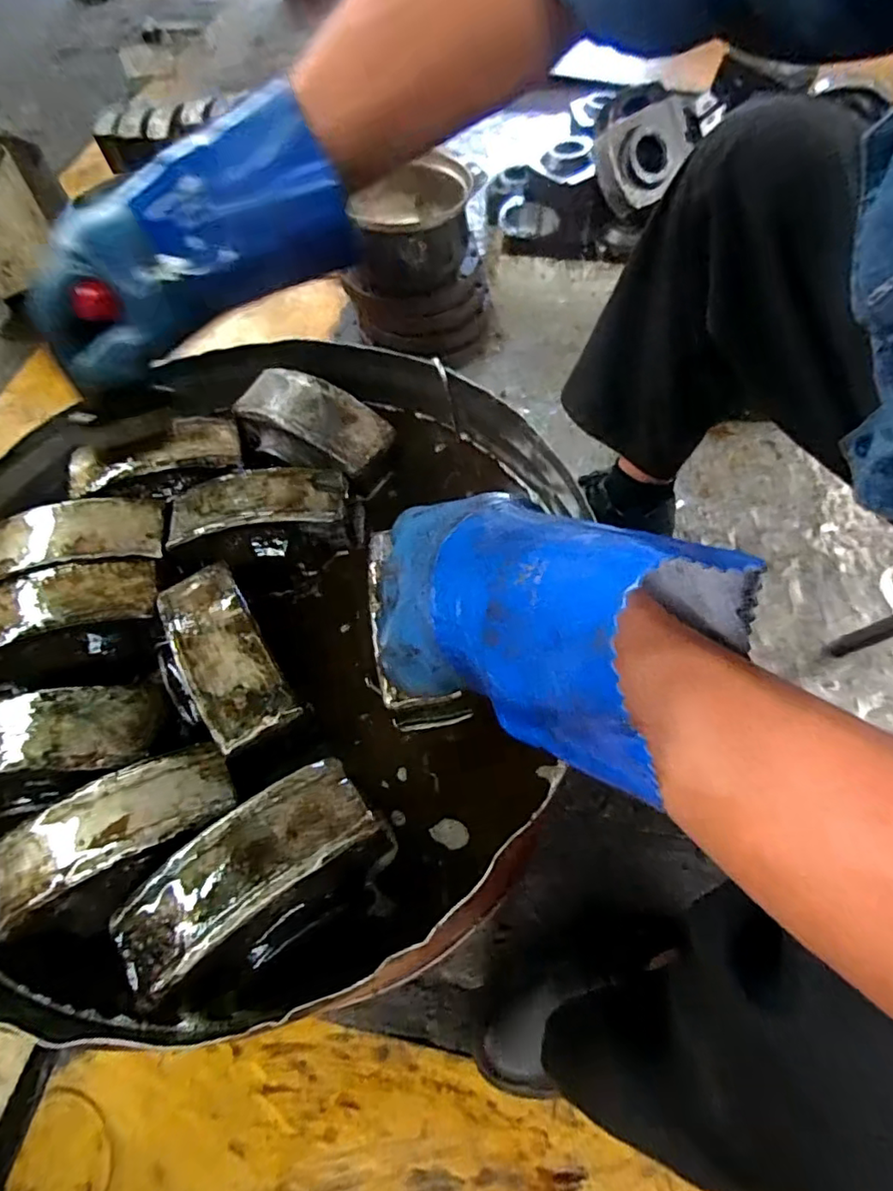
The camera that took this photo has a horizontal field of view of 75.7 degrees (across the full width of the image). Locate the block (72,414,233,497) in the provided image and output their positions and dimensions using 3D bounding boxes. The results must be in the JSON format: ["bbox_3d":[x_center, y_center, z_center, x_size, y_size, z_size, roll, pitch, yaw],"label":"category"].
[{"bbox_3d":[-0.277,-0.134,0.535,0.155,0.032,0.051,-19,61,-6],"label":"block"}]

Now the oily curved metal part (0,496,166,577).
[{"bbox_3d":[-0.328,-0.052,0.497,0.154,0.022,0.061,-10,61,-1],"label":"oily curved metal part"}]

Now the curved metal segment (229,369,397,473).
[{"bbox_3d":[-0.133,-0.164,0.542,0.153,0.034,0.075,25,66,17],"label":"curved metal segment"}]

